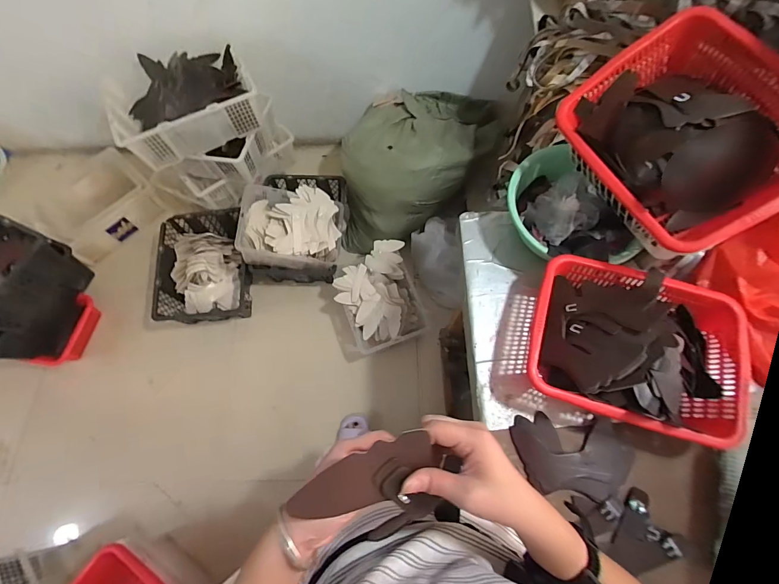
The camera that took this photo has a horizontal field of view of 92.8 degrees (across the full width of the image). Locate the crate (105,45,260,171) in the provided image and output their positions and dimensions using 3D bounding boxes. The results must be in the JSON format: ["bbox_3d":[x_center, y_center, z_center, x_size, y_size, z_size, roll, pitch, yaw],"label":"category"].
[{"bbox_3d":[-0.724,-0.674,1.344,0.476,0.171,0.321,-21,70,-6],"label":"crate"}]

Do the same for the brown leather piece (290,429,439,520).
[{"bbox_3d":[-0.017,0.164,0.326,0.130,0.008,0.047,-22,94,-14],"label":"brown leather piece"}]

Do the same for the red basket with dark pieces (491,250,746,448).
[{"bbox_3d":[0.464,0.109,0.770,0.426,0.175,0.311,12,70,7],"label":"red basket with dark pieces"}]

